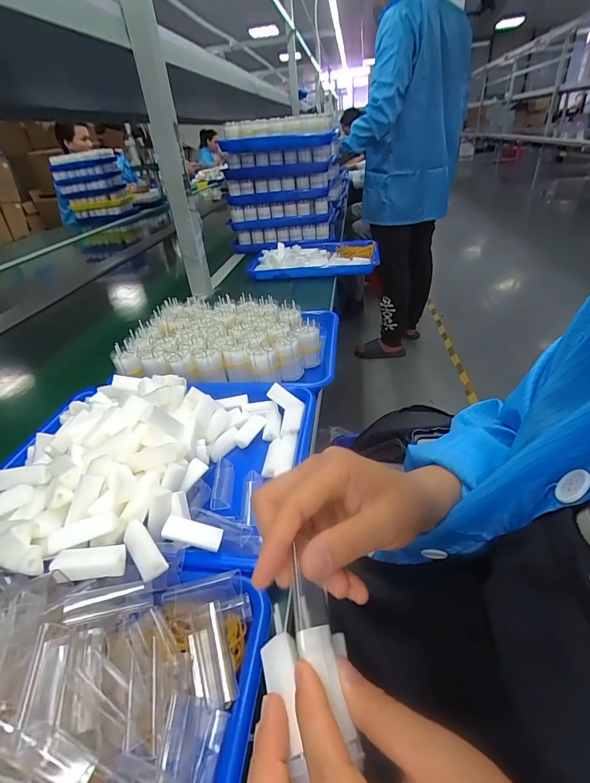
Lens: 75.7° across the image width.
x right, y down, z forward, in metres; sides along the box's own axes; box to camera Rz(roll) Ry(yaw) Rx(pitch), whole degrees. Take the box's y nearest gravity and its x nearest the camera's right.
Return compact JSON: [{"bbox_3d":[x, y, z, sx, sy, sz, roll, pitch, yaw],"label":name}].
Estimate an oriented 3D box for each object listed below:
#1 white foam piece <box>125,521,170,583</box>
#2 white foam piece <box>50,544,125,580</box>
[{"bbox_3d":[-0.113,0.117,0.282,0.018,0.010,0.048,-29,41,-30],"label":"white foam piece"},{"bbox_3d":[-0.143,0.120,0.268,0.045,0.017,0.017,-7,34,-2],"label":"white foam piece"}]

